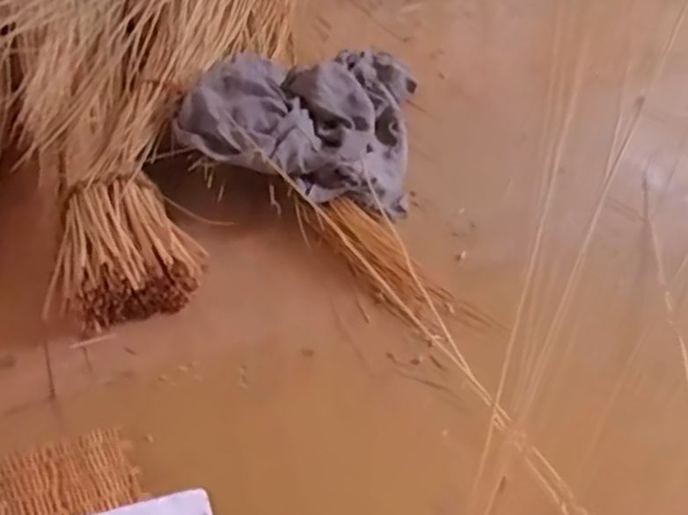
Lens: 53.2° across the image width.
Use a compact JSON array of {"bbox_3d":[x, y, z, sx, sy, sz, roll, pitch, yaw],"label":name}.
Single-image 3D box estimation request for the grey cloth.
[{"bbox_3d":[-0.073,-0.384,1.647,0.520,0.147,0.707,20,38,-7],"label":"grey cloth"}]

